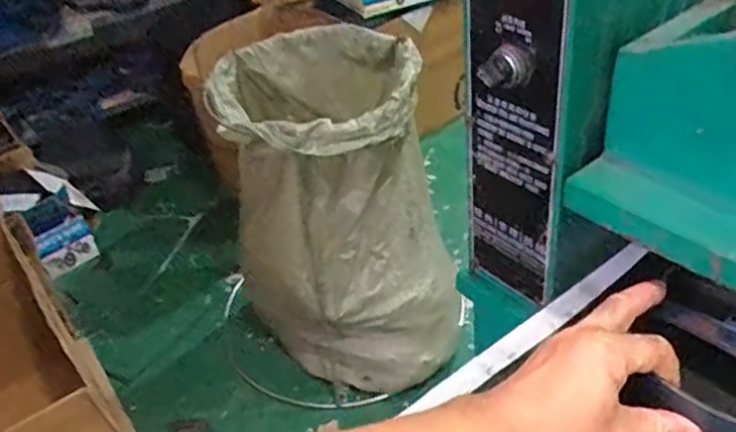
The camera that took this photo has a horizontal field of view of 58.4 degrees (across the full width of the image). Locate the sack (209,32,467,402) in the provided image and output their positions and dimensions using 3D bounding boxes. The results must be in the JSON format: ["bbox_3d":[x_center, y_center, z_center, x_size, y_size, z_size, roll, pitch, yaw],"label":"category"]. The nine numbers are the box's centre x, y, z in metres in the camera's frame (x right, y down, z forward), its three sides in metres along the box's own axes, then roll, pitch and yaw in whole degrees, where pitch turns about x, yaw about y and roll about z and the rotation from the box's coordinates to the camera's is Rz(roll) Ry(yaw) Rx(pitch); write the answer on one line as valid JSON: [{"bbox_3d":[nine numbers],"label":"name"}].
[{"bbox_3d":[-0.097,-0.050,1.735,0.503,0.664,0.671,-9,38,-3],"label":"sack"}]

